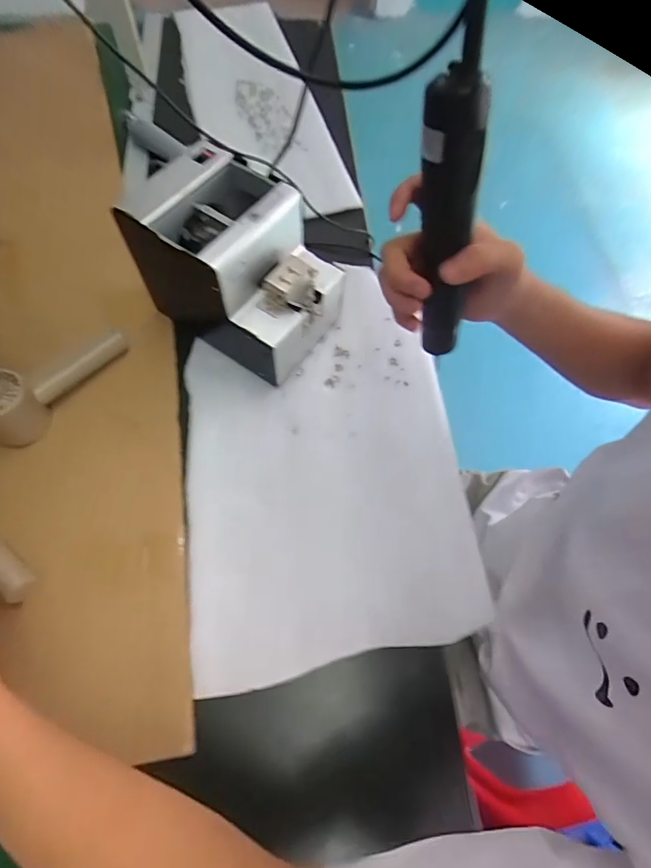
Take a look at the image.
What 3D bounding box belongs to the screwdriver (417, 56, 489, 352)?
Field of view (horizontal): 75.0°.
[{"bbox_3d":[0.085,-0.139,0.310,0.030,0.199,0.034,-38,57,-16],"label":"screwdriver"}]

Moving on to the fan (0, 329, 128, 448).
[{"bbox_3d":[-0.278,-0.059,0.427,0.054,0.059,0.162,37,71,12],"label":"fan"}]

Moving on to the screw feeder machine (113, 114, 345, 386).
[{"bbox_3d":[-0.088,-0.173,0.451,0.178,0.144,0.134,30,69,10],"label":"screw feeder machine"}]

